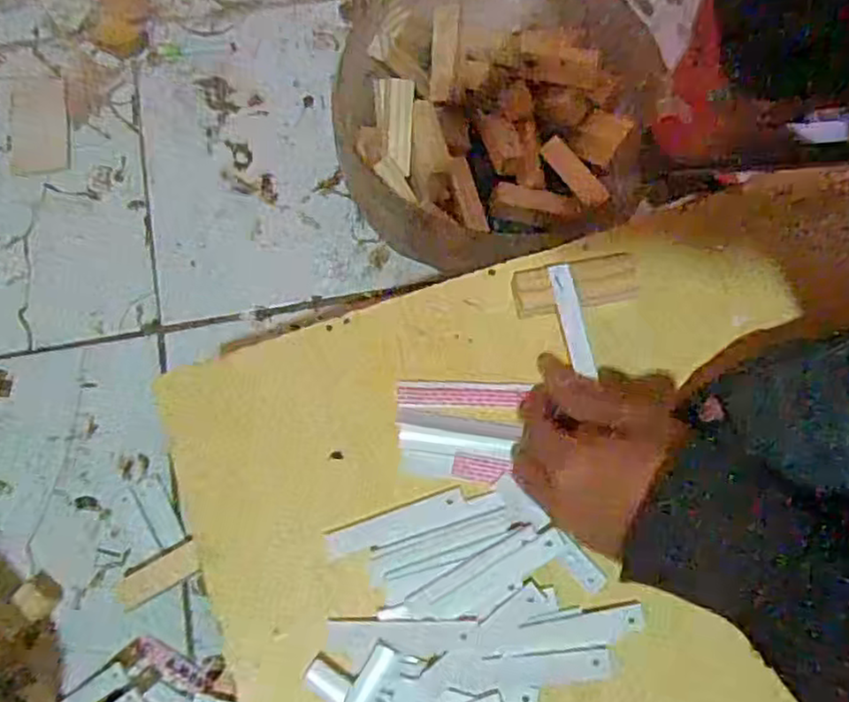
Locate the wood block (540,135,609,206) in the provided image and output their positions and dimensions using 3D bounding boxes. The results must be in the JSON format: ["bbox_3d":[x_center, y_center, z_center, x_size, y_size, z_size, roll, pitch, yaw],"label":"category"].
[{"bbox_3d":[0.125,-0.148,0.573,0.019,0.011,0.075,-29,65,-10],"label":"wood block"}]

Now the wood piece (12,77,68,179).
[{"bbox_3d":[-0.347,-0.205,0.621,0.048,0.004,0.098,-9,75,-5],"label":"wood piece"}]

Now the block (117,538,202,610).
[{"bbox_3d":[-0.202,0.169,0.523,0.064,0.006,0.024,-28,77,-9],"label":"block"}]

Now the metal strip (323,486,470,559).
[{"bbox_3d":[-0.017,0.101,0.405,0.084,0.004,0.018,-16,76,-7],"label":"metal strip"}]

